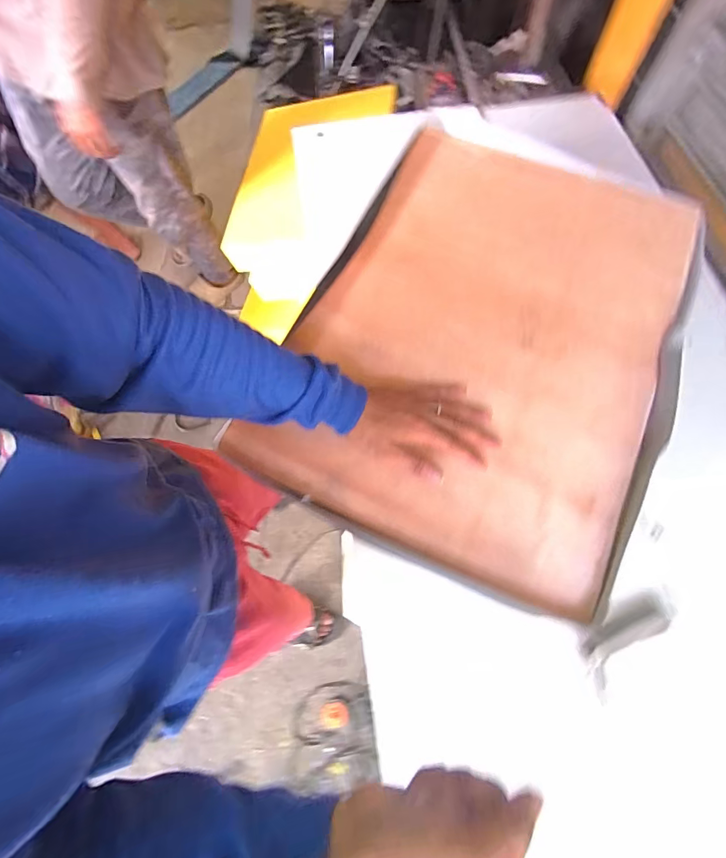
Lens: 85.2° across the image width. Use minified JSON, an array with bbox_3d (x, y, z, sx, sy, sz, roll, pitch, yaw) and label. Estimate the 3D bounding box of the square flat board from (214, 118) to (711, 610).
[{"bbox_3d":[0.167,-0.138,0.520,0.438,0.030,0.612,26,72,11],"label":"square flat board"}]

